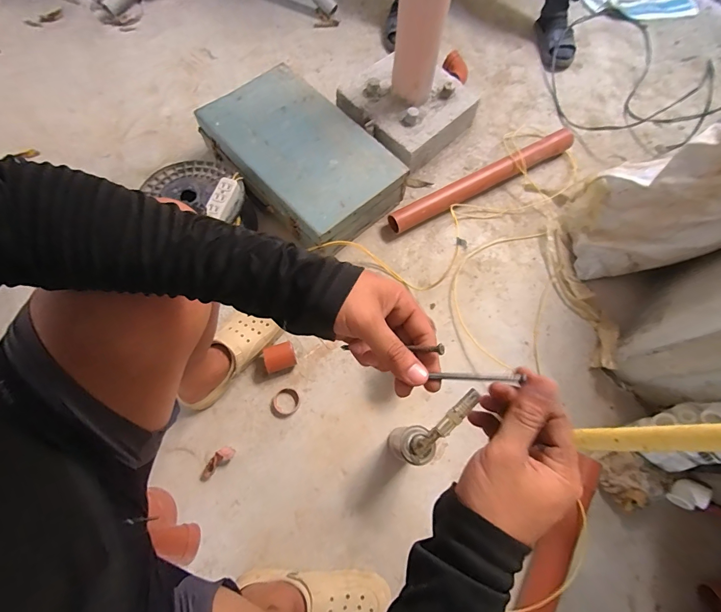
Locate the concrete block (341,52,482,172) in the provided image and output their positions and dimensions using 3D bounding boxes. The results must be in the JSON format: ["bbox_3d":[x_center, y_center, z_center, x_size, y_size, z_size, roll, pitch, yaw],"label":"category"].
[{"bbox_3d":[0.126,-0.571,1.022,0.307,0.119,0.302,-43,77,-15],"label":"concrete block"}]

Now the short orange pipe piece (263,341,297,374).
[{"bbox_3d":[-0.181,0.119,0.800,0.068,0.045,0.054,-18,72,-9],"label":"short orange pipe piece"}]

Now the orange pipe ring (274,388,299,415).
[{"bbox_3d":[-0.165,0.213,0.784,0.057,0.014,0.053,1,70,-2],"label":"orange pipe ring"}]

